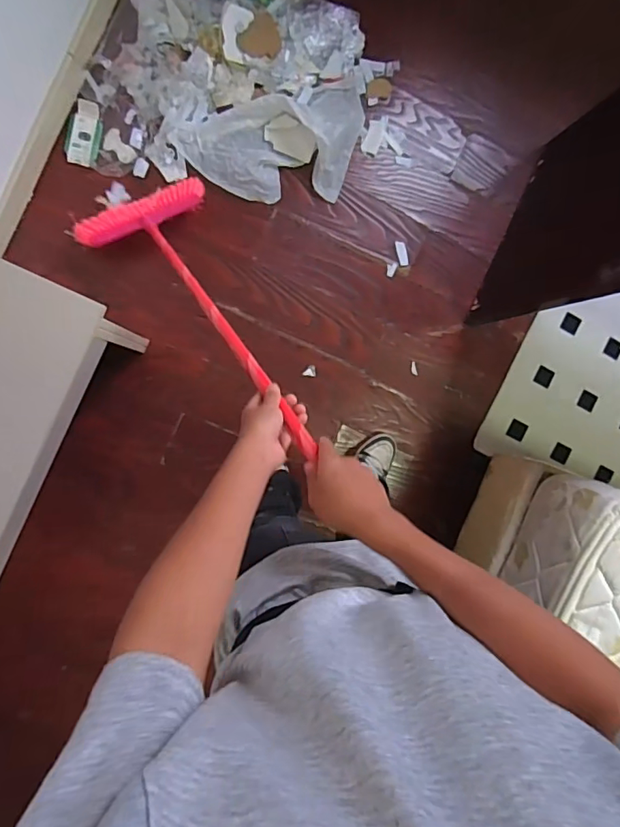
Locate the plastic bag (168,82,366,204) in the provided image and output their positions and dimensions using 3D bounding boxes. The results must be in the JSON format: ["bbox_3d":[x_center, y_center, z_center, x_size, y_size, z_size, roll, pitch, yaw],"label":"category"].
[{"bbox_3d":[-0.083,-0.677,1.265,0.497,0.074,0.275,-14,95,-7],"label":"plastic bag"}]

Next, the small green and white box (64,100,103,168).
[{"bbox_3d":[-0.564,-0.699,1.245,0.083,0.016,0.160,9,92,-8],"label":"small green and white box"}]

